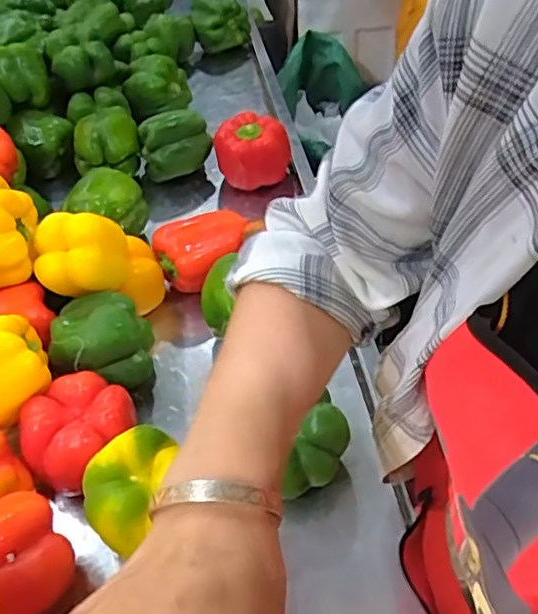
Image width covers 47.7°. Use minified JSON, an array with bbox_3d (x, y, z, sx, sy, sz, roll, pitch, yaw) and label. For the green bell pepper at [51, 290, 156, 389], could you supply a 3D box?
[{"bbox_3d":[-0.160,0.039,0.600,0.085,0.087,0.083,-1,47,1],"label":"green bell pepper"}]

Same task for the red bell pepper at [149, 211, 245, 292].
[{"bbox_3d":[-0.072,-0.058,0.692,0.105,0.075,0.065,-18,49,-15],"label":"red bell pepper"}]

